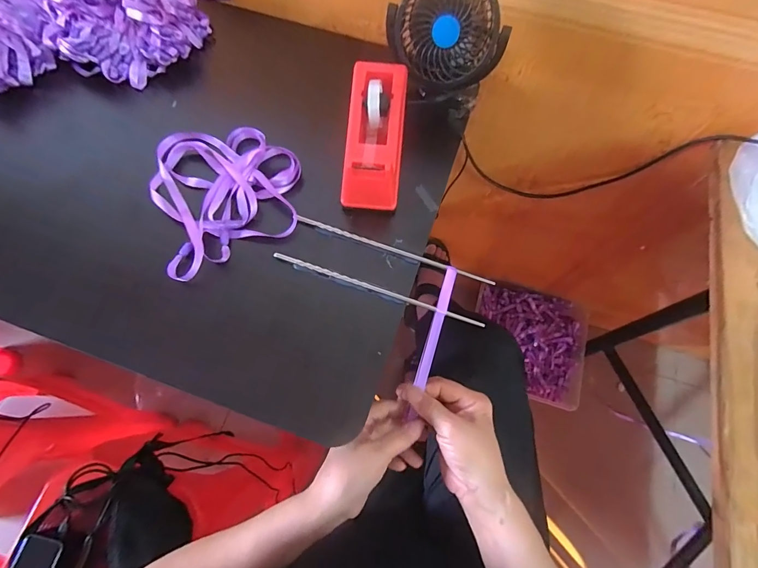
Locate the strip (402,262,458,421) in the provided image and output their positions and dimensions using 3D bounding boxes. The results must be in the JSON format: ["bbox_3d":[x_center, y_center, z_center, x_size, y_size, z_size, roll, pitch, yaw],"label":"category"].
[{"bbox_3d":[0.055,0.061,0.383,0.012,0.017,0.158,16,95,5],"label":"strip"}]

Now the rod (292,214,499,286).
[{"bbox_3d":[0.015,-0.036,0.393,0.215,0.008,0.008,20,69,6],"label":"rod"}]

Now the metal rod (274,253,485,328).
[{"bbox_3d":[-0.002,0.005,0.377,0.222,0.006,0.006,18,69,6],"label":"metal rod"}]

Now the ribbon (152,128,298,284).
[{"bbox_3d":[-0.168,-0.110,0.410,0.155,0.017,0.180,-22,71,-10],"label":"ribbon"}]

